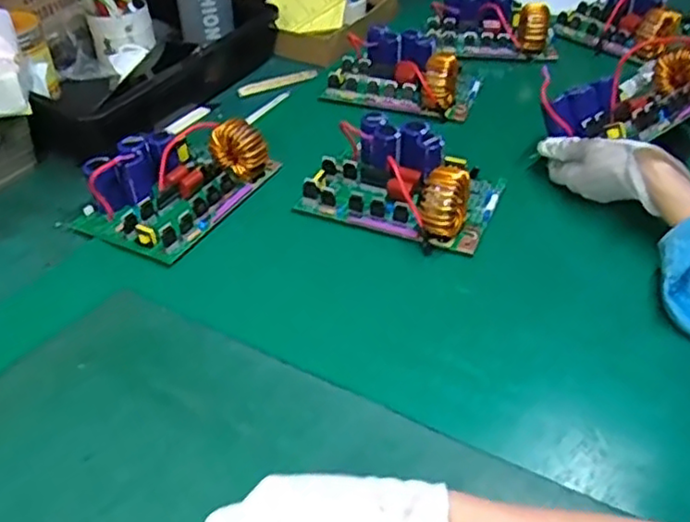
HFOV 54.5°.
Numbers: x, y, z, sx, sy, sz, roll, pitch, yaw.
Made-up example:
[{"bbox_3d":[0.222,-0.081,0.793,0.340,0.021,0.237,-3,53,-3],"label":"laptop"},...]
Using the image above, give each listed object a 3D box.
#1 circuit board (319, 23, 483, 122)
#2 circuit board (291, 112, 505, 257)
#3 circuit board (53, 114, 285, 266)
[{"bbox_3d":[0.075,-0.246,0.871,0.182,0.063,0.114,19,45,22],"label":"circuit board"},{"bbox_3d":[0.062,-0.087,0.692,0.187,0.062,0.127,17,44,20],"label":"circuit board"},{"bbox_3d":[-0.177,-0.090,0.706,0.138,0.061,0.192,23,47,26],"label":"circuit board"}]

